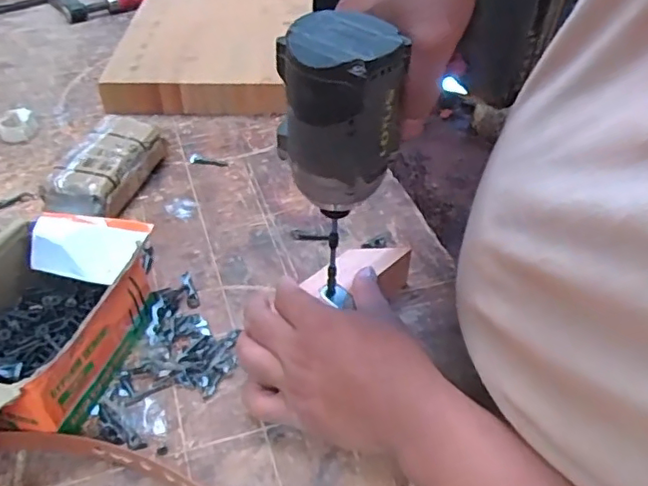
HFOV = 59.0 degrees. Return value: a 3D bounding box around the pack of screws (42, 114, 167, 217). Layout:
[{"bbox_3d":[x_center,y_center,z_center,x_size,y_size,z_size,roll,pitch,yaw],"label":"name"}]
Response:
[{"bbox_3d":[-0.213,-0.075,0.567,0.072,0.052,0.126,9,42,9],"label":"pack of screws"}]

